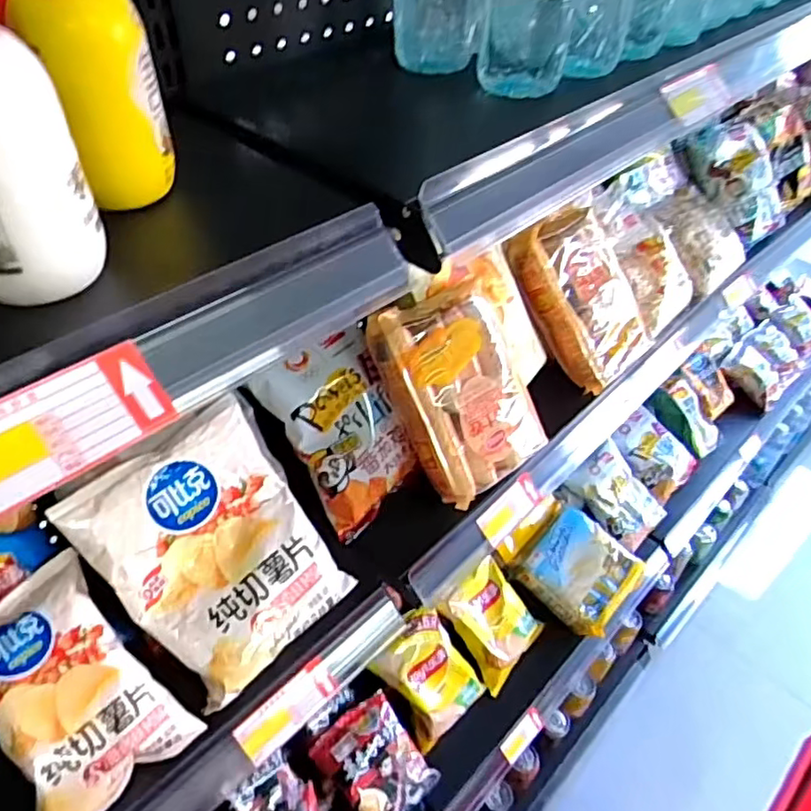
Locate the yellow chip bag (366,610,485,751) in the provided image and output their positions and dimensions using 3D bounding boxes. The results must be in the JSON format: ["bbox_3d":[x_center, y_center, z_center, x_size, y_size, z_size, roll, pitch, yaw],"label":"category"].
[{"bbox_3d":[0.040,0.442,1.043,0.143,0.036,0.185,-33,94,-25],"label":"yellow chip bag"}]

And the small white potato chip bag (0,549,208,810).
[{"bbox_3d":[-0.260,0.222,0.484,0.178,0.048,0.121,52,49,2],"label":"small white potato chip bag"}]

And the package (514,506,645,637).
[{"bbox_3d":[0.339,0.325,1.224,0.176,0.070,0.200,42,57,12],"label":"package"}]

